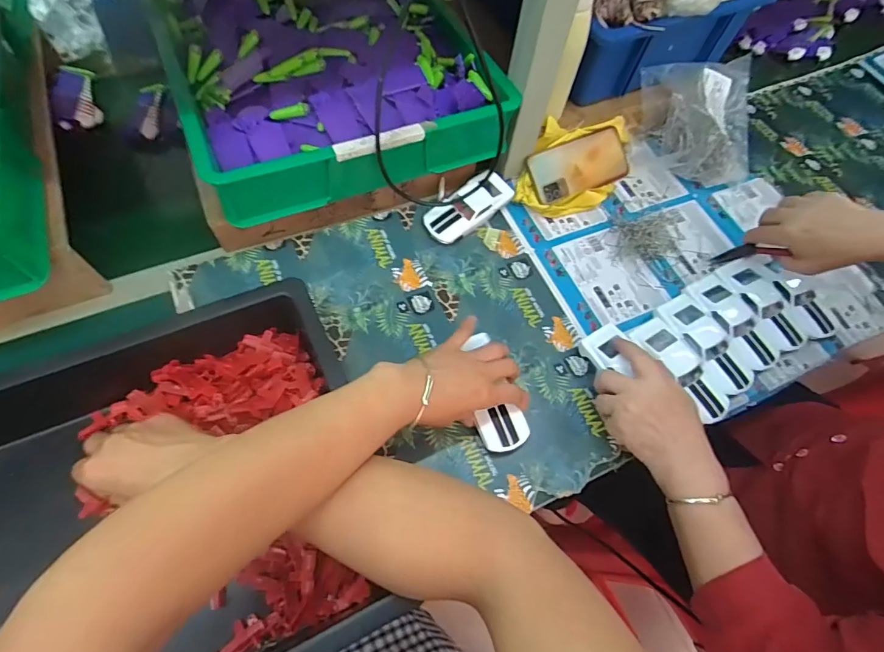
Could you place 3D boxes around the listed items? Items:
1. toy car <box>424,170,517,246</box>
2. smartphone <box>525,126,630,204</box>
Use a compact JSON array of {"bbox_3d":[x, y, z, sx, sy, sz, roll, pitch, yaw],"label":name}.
[{"bbox_3d":[0.035,-0.161,0.608,0.130,0.039,0.058,-32,69,-19],"label":"toy car"},{"bbox_3d":[0.199,-0.231,0.645,0.165,0.010,0.075,-25,95,-16],"label":"smartphone"}]

